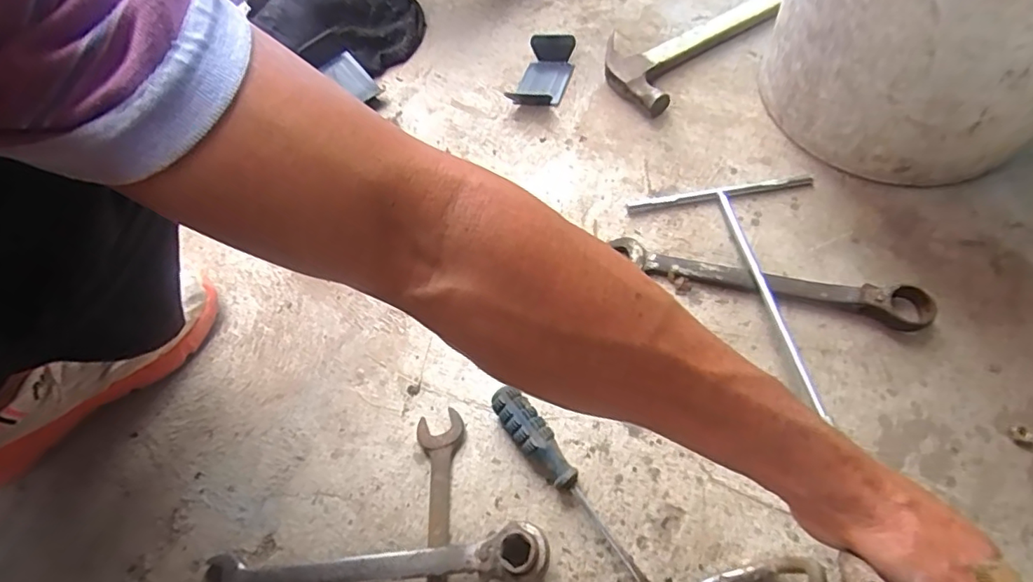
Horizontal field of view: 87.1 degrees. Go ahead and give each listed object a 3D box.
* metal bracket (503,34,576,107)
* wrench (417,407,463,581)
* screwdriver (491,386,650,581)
[{"bbox_3d":[0.033,-0.263,0.654,0.063,0.031,0.113,13,65,7],"label":"metal bracket"},{"bbox_3d":[-0.062,0.194,0.422,0.041,0.012,0.195,-4,63,0],"label":"wrench"},{"bbox_3d":[0.043,0.153,0.425,0.027,0.026,0.187,-34,67,-14],"label":"screwdriver"}]

